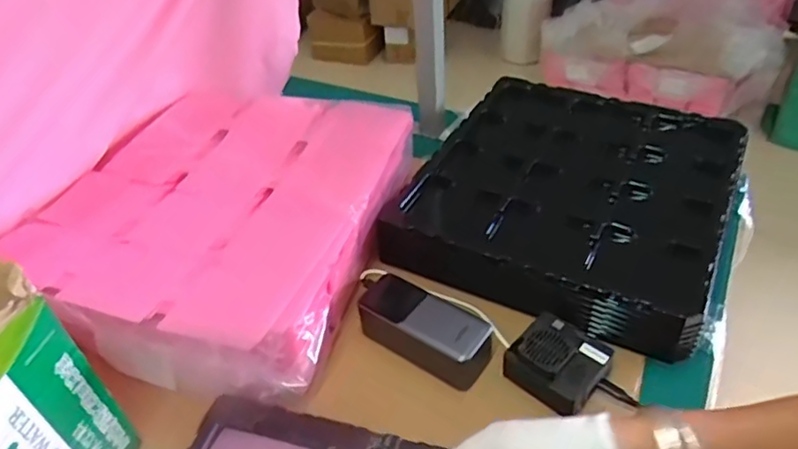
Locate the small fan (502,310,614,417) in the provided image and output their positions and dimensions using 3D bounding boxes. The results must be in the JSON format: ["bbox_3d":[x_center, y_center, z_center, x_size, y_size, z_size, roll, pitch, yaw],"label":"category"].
[{"bbox_3d":[0.146,0.123,0.548,0.073,0.044,0.078,-34,48,-27],"label":"small fan"}]

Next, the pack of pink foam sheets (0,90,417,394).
[{"bbox_3d":[-0.174,-0.009,0.650,0.306,0.118,0.378,11,44,19],"label":"pack of pink foam sheets"}]

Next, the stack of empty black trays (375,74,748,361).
[{"bbox_3d":[0.203,-0.041,0.707,0.331,0.070,0.379,19,46,24],"label":"stack of empty black trays"}]

